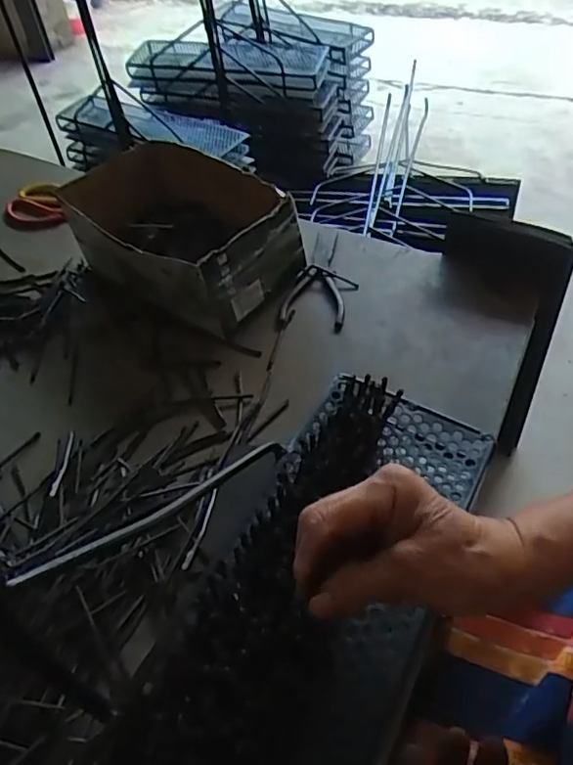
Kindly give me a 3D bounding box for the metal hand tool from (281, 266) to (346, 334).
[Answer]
[{"bbox_3d":[0.041,-0.108,0.714,0.078,0.014,0.099,10,49,15],"label":"metal hand tool"}]

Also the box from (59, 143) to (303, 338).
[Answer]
[{"bbox_3d":[-0.144,-0.198,0.746,0.183,0.129,0.307,-35,53,-25],"label":"box"}]

